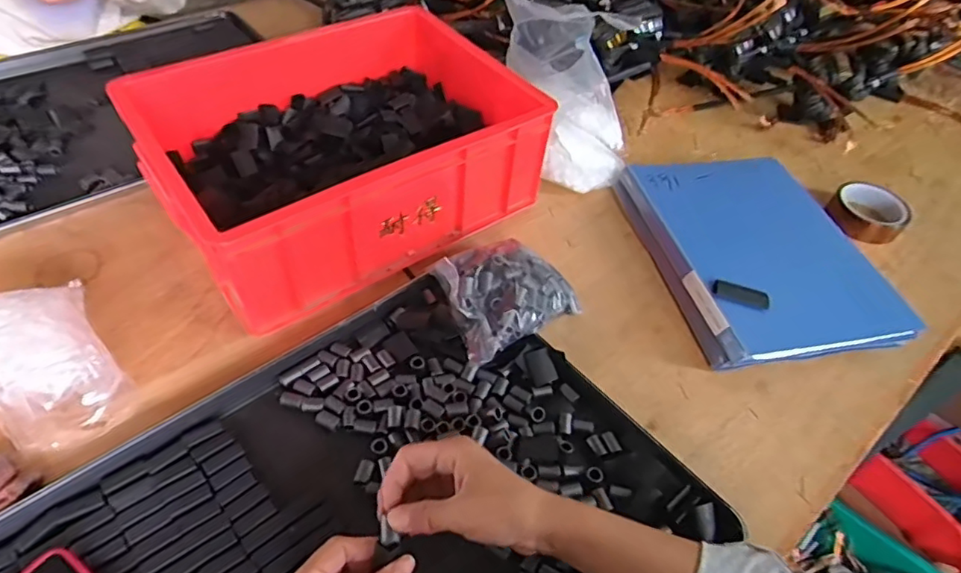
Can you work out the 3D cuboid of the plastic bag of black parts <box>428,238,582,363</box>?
[{"bbox_3d":[0.021,0.007,0.605,0.144,0.060,0.109,-31,58,-28],"label":"plastic bag of black parts"}]

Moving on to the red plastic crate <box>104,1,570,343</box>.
[{"bbox_3d":[-0.172,-0.171,0.692,0.400,0.141,0.316,-28,57,-26],"label":"red plastic crate"}]

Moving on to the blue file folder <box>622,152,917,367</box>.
[{"bbox_3d":[0.341,-0.047,0.703,0.252,0.047,0.309,-7,50,-11],"label":"blue file folder"}]

